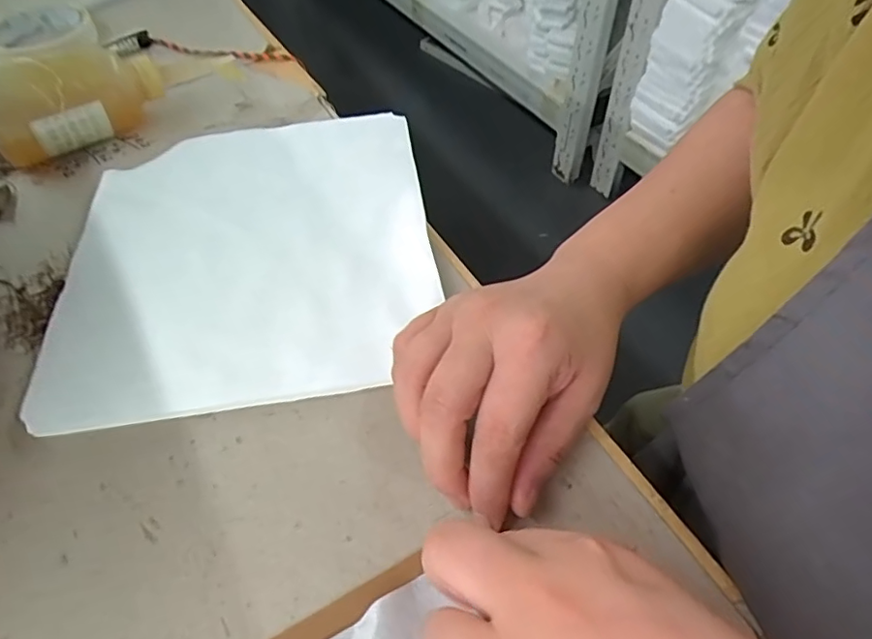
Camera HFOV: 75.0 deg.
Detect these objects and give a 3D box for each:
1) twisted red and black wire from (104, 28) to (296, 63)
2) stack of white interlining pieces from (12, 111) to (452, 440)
[{"bbox_3d":[-0.205,-0.232,0.483,0.173,0.014,0.028,6,53,6],"label":"twisted red and black wire"},{"bbox_3d":[-0.112,-0.047,0.345,0.209,0.012,0.225,-7,52,-4],"label":"stack of white interlining pieces"}]

